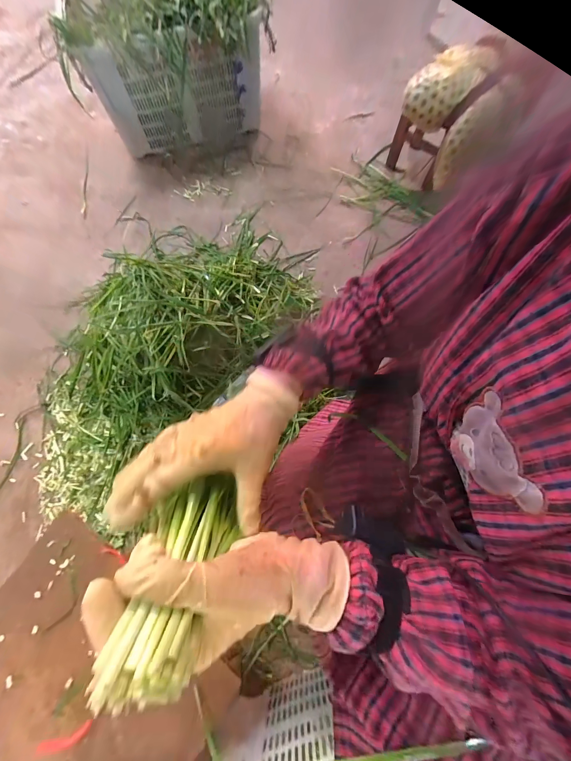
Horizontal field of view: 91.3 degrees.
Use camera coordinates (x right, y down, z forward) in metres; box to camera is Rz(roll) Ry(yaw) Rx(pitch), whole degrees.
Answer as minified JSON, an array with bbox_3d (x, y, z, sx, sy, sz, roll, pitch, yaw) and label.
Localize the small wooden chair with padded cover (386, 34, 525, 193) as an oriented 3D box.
[{"bbox_3d":[0.525,-0.817,0.925,0.232,0.322,0.350,-34,73,-12],"label":"small wooden chair with padded cover"}]

